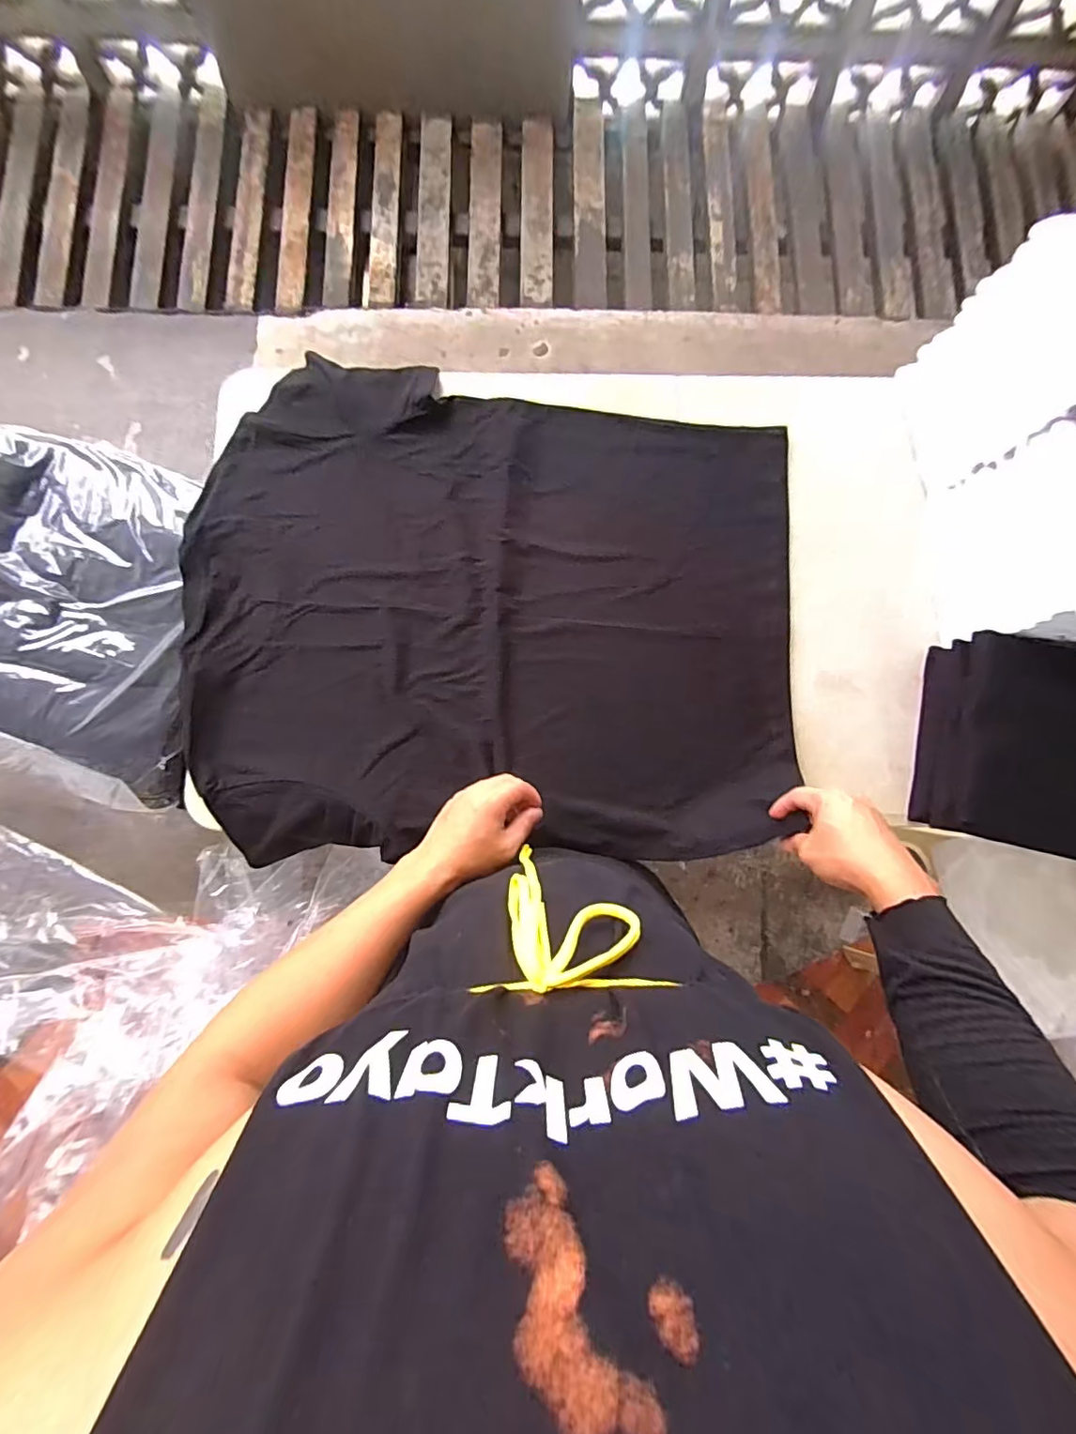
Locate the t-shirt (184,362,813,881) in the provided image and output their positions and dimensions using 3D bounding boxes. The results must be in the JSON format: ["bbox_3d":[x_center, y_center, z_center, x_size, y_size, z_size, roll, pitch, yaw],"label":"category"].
[{"bbox_3d":[-0.048,-0.139,0.647,0.727,0.050,0.592,-1,81,-1],"label":"t-shirt"}]

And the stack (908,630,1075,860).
[{"bbox_3d":[0.586,0.045,0.584,0.273,0.102,0.226,13,82,0],"label":"stack"}]

